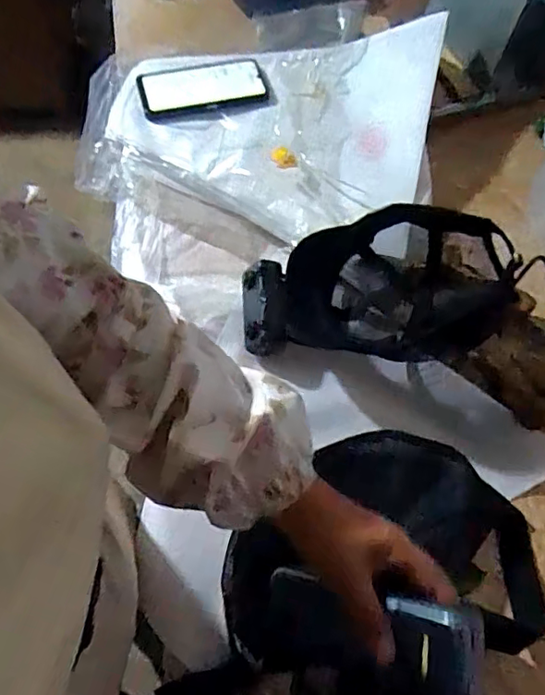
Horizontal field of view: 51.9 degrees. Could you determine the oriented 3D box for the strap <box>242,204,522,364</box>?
[{"bbox_3d":[0.114,-0.064,0.606,0.288,0.117,0.151,3,65,-2],"label":"strap"}]

